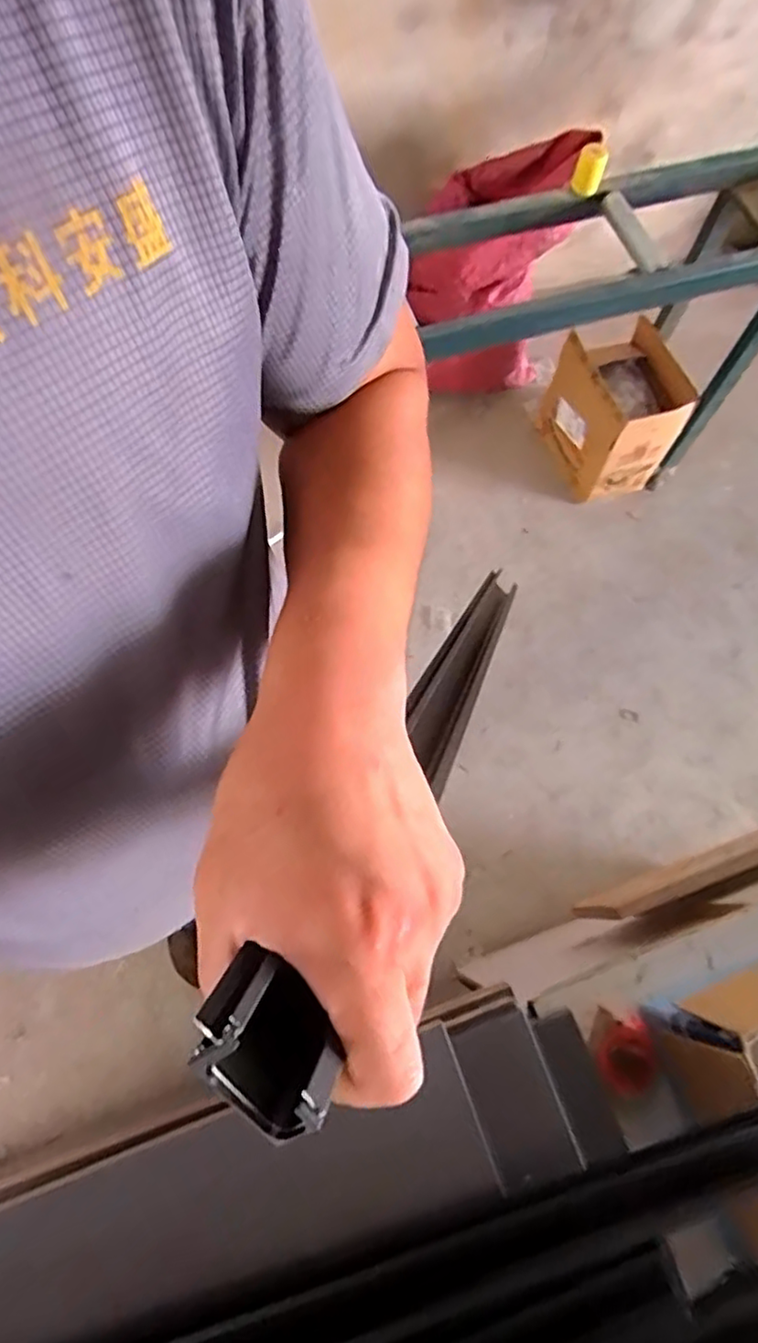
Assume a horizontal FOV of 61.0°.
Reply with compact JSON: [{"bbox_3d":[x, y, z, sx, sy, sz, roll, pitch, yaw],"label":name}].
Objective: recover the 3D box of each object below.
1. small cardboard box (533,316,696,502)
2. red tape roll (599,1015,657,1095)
[{"bbox_3d":[0.578,-0.640,1.603,0.188,0.301,0.299,-26,73,-11],"label":"small cardboard box"},{"bbox_3d":[0.242,0.378,0.628,0.059,0.017,0.062,1,70,-2],"label":"red tape roll"}]

